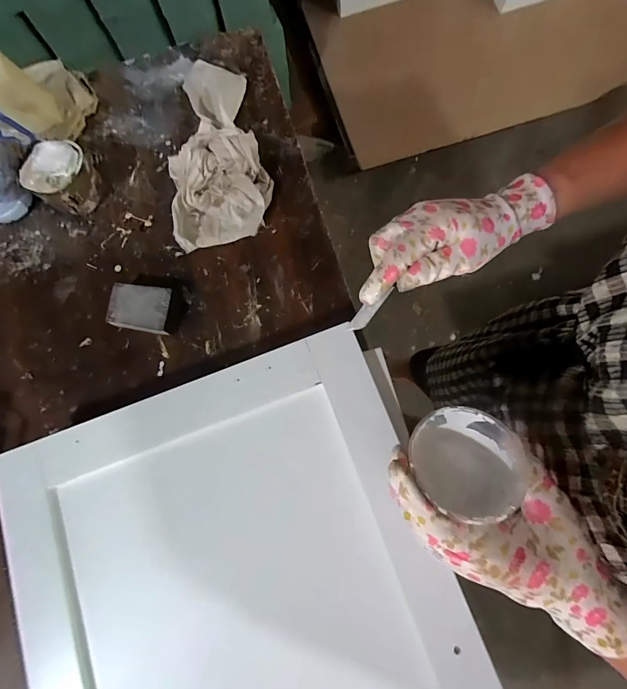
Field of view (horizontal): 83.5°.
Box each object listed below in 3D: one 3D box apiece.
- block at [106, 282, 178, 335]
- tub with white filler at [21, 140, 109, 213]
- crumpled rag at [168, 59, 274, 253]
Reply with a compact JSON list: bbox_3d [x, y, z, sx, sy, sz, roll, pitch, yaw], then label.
[{"bbox_3d":[-0.190,-0.039,0.398,0.071,0.024,0.052,6,78,2],"label":"block"},{"bbox_3d":[-0.291,-0.196,0.418,0.067,0.057,0.078,39,82,9],"label":"tub with white filler"},{"bbox_3d":[-0.123,-0.253,0.428,0.117,0.050,0.268,-10,78,0],"label":"crumpled rag"}]

